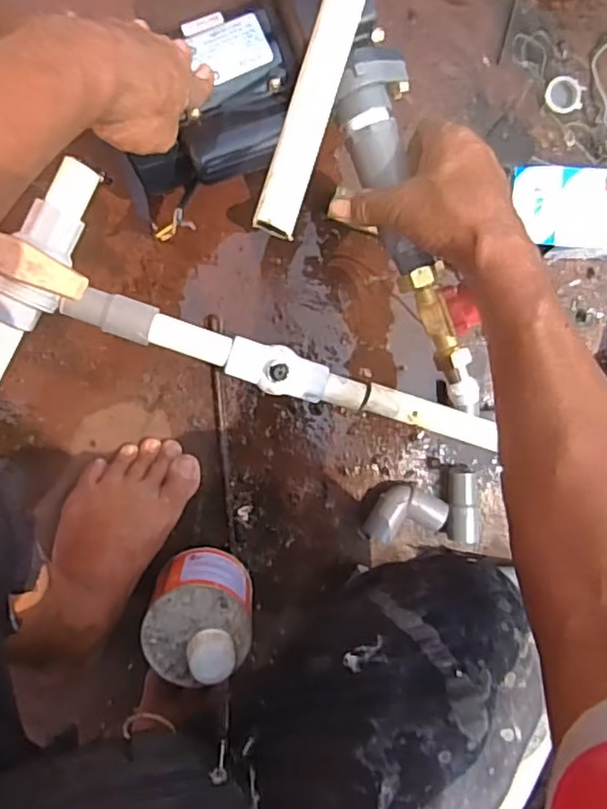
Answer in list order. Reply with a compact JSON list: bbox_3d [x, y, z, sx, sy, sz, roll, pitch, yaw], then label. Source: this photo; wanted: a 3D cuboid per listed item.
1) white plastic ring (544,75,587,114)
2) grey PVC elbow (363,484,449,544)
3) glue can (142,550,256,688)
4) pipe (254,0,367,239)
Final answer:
[{"bbox_3d":[0.272,-0.321,0.654,0.039,0.008,0.038,0,95,-5],"label":"white plastic ring"},{"bbox_3d":[0.109,0.120,0.666,0.069,0.033,0.060,20,93,-6],"label":"grey PVC elbow"},{"bbox_3d":[-0.102,0.207,0.611,0.096,0.123,0.103,0,95,-5],"label":"glue can"},{"bbox_3d":[0.049,-0.339,0.420,0.026,0.026,0.472,17,89,-6],"label":"pipe"}]

